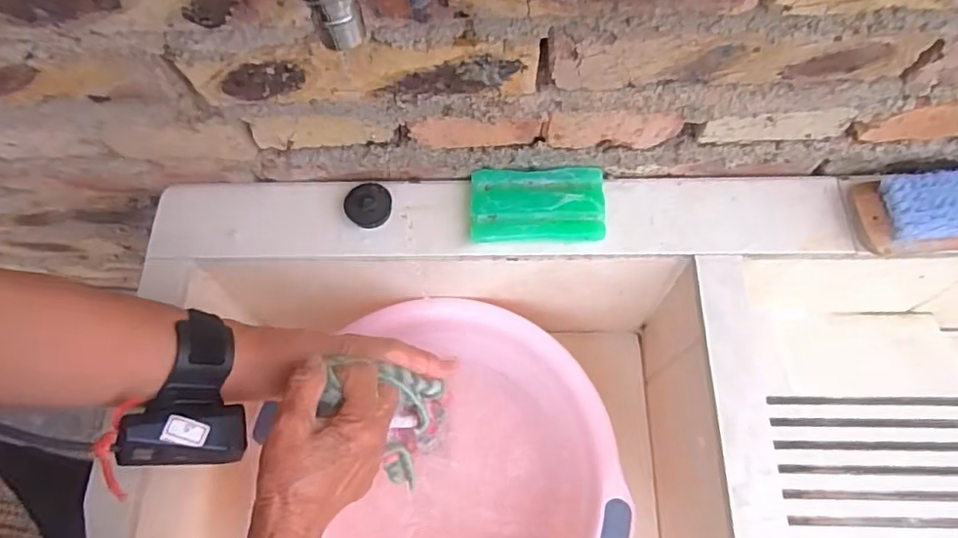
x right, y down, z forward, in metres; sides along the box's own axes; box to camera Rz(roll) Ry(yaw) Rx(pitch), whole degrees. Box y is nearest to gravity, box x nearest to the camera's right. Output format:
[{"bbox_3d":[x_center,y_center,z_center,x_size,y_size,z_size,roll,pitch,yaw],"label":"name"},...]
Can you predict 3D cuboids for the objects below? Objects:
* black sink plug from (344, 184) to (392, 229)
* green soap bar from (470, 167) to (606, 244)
[{"bbox_3d":[-0.089,-0.050,0.473,0.036,0.014,0.035,-1,70,2],"label":"black sink plug"},{"bbox_3d":[0.045,-0.049,0.464,0.102,0.018,0.058,0,70,2],"label":"green soap bar"}]

